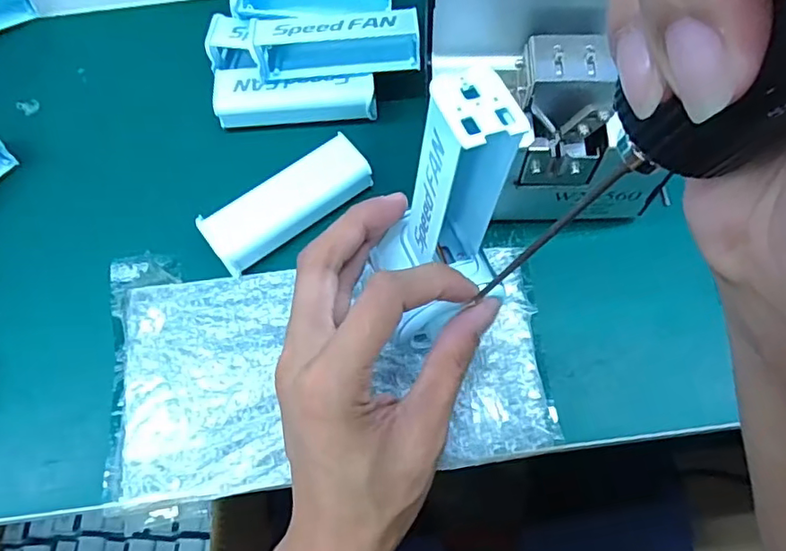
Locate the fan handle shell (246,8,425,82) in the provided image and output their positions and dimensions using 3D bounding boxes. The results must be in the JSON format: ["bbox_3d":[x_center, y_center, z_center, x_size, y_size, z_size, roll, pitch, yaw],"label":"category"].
[{"bbox_3d":[-0.034,-0.141,0.352,0.099,0.031,0.030,-6,67,0],"label":"fan handle shell"}]

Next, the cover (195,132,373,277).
[{"bbox_3d":[-0.060,-0.042,0.334,0.100,0.030,0.030,-36,70,-12],"label":"cover"}]

